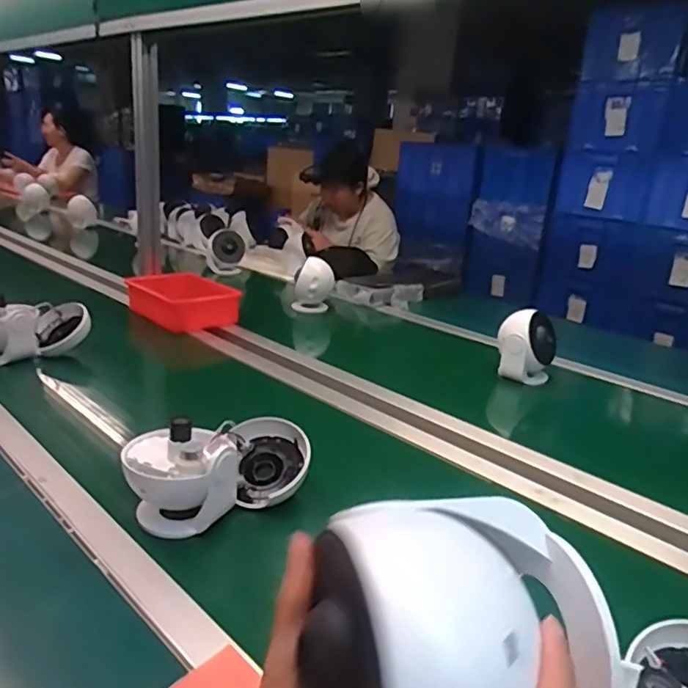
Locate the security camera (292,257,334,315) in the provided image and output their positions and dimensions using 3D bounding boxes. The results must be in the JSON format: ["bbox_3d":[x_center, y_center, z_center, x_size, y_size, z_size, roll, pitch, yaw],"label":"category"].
[{"bbox_3d":[-0.081,-0.149,1.548,0.100,0.141,0.108,12,19,-2],"label":"security camera"}]

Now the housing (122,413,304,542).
[{"bbox_3d":[-0.145,0.134,0.682,0.208,0.107,0.116,-6,27,-44],"label":"housing"}]

